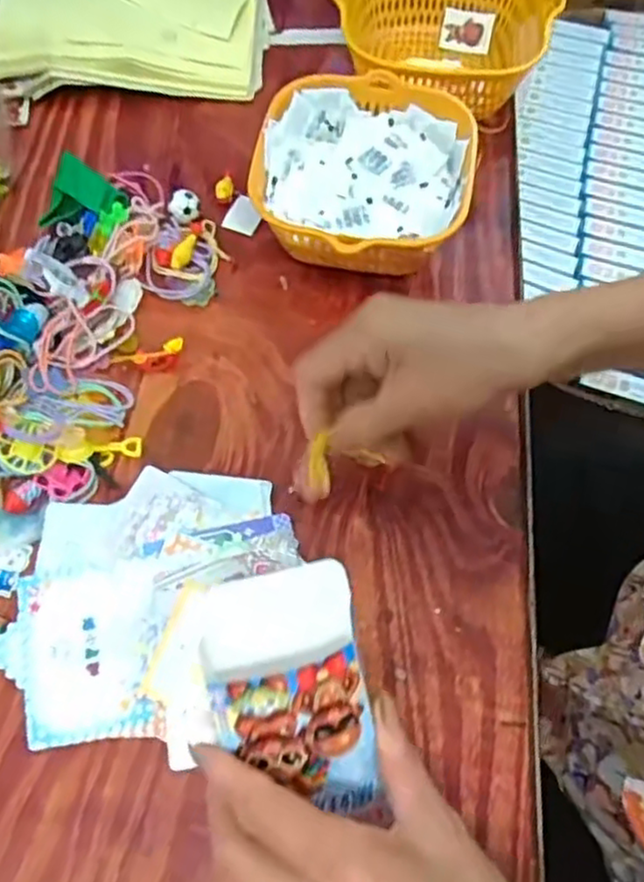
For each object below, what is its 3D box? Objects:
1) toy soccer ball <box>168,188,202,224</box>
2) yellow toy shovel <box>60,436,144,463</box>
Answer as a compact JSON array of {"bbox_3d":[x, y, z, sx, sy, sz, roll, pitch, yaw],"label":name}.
[{"bbox_3d":[-0.095,-0.162,0.481,0.022,0.017,0.019,-14,67,-7],"label":"toy soccer ball"},{"bbox_3d":[-0.130,0.005,0.411,0.046,0.005,0.013,-4,66,-20],"label":"yellow toy shovel"}]

